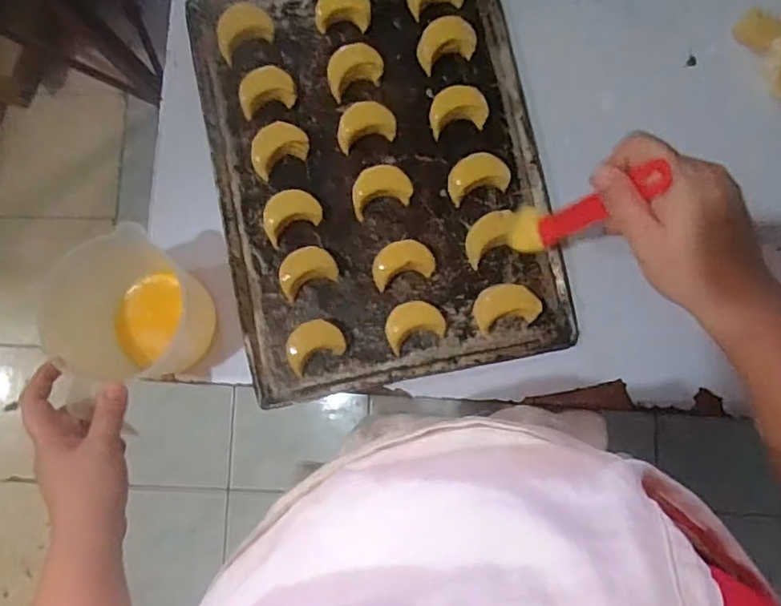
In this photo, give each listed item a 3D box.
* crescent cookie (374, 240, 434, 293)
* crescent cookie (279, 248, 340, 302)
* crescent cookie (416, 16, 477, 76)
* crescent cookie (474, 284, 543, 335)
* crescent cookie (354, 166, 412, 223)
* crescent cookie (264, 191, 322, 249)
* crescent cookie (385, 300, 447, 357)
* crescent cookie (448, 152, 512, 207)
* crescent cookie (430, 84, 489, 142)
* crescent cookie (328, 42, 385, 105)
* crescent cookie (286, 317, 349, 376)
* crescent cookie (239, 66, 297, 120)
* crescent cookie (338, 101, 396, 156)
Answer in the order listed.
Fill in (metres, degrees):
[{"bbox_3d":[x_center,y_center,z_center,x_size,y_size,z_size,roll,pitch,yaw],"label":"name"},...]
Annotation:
[{"bbox_3d":[0.012,-0.041,0.617,0.061,0.026,0.042,-13,84,2],"label":"crescent cookie"},{"bbox_3d":[-0.085,-0.033,0.618,0.058,0.024,0.041,-24,83,1],"label":"crescent cookie"},{"bbox_3d":[0.058,-0.276,0.641,0.063,0.038,0.044,-20,83,1],"label":"crescent cookie"},{"bbox_3d":[0.114,0.003,0.603,0.062,0.023,0.041,-14,84,2],"label":"crescent cookie"},{"bbox_3d":[-0.010,-0.117,0.631,0.062,0.026,0.045,-14,84,2],"label":"crescent cookie"},{"bbox_3d":[-0.103,-0.092,0.626,0.061,0.016,0.044,-28,83,0],"label":"crescent cookie"},{"bbox_3d":[0.023,0.021,0.610,0.058,0.018,0.044,-21,83,1],"label":"crescent cookie"},{"bbox_3d":[0.089,-0.130,0.627,0.062,0.027,0.045,-14,84,2],"label":"crescent cookie"},{"bbox_3d":[0.069,-0.200,0.633,0.058,0.031,0.043,-12,84,2],"label":"crescent cookie"},{"bbox_3d":[-0.038,-0.246,0.646,0.059,0.028,0.042,-22,83,1],"label":"crescent cookie"},{"bbox_3d":[-0.076,0.040,0.607,0.057,0.015,0.043,-27,83,0],"label":"crescent cookie"},{"bbox_3d":[-0.131,-0.223,0.647,0.059,0.034,0.042,-15,83,2],"label":"crescent cookie"},{"bbox_3d":[-0.026,-0.185,0.638,0.060,0.028,0.039,-15,83,2],"label":"crescent cookie"}]

